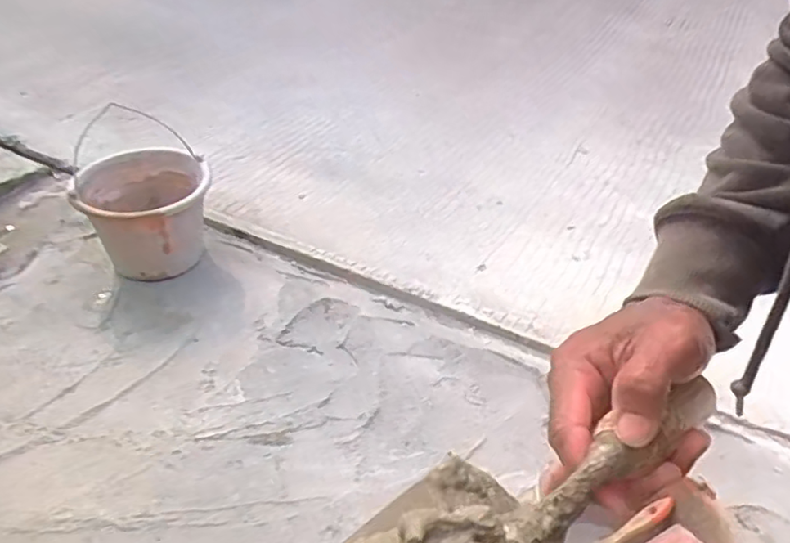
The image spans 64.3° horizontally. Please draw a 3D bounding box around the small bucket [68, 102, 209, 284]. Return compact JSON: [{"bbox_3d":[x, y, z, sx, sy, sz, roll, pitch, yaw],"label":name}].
[{"bbox_3d":[-0.511,-0.149,1.289,0.242,0.215,0.320,-14,42,-18],"label":"small bucket"}]

